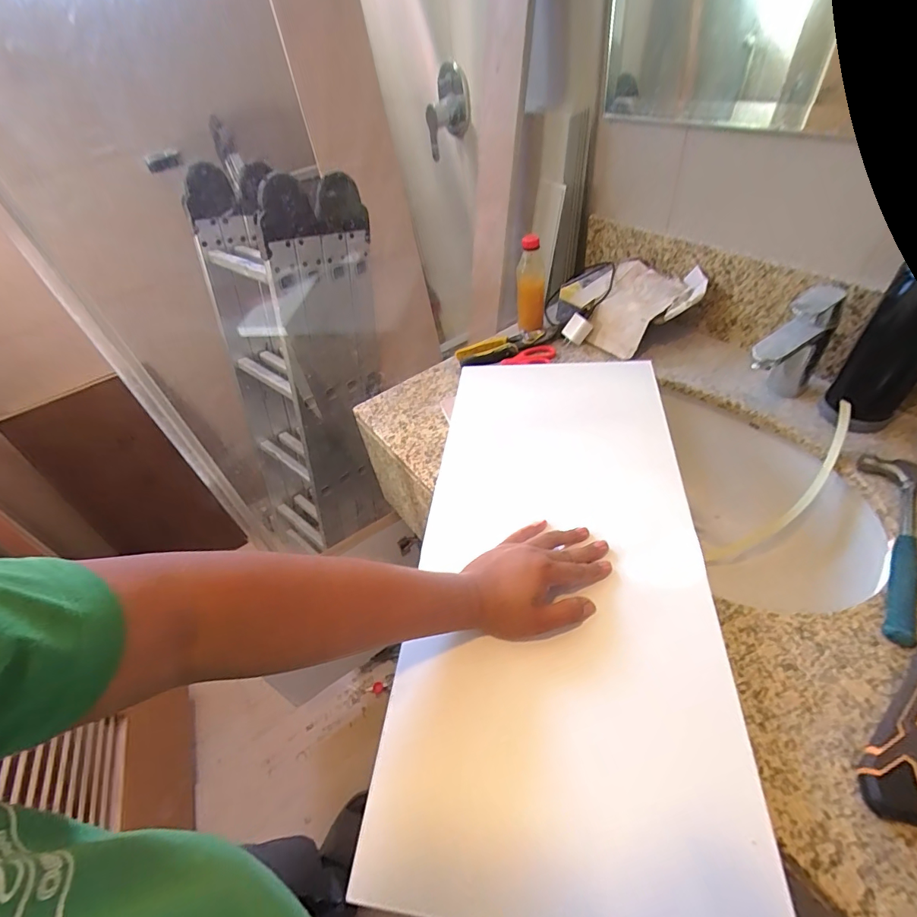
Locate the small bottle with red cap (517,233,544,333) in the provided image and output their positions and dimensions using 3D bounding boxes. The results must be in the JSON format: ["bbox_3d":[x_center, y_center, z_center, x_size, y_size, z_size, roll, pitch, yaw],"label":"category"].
[{"bbox_3d":[0.131,-0.312,0.820,0.054,0.164,0.043,5,44,12],"label":"small bottle with red cap"}]

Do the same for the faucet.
[{"bbox_3d":[0.452,-0.138,0.617,0.136,0.167,0.048,-33,50,-21],"label":"faucet"}]

